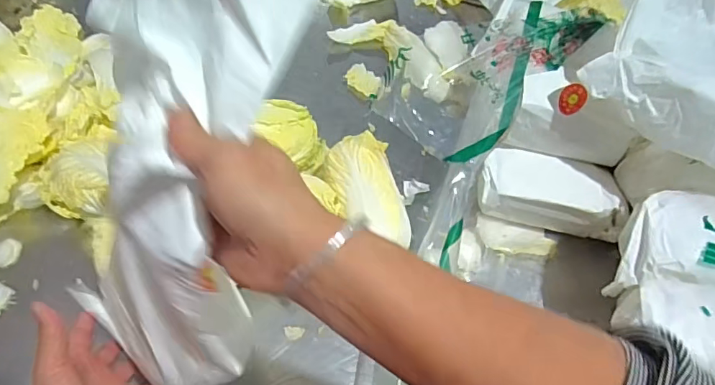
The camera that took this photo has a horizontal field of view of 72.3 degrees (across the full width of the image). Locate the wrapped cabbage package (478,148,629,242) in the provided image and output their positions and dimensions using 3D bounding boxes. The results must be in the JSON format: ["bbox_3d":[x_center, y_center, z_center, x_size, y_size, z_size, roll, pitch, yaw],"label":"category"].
[{"bbox_3d":[0.244,0.000,0.623,0.180,0.058,0.074,13,58,5],"label":"wrapped cabbage package"}]

